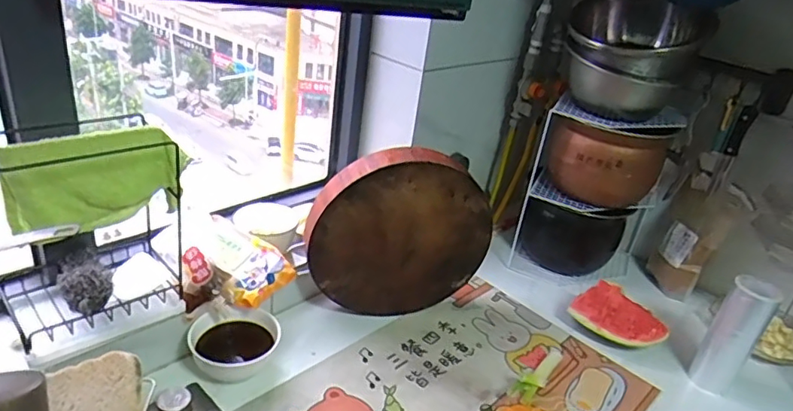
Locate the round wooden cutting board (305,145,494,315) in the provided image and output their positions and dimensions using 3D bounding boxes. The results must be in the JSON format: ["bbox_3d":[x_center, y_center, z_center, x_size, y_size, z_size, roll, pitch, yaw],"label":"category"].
[{"bbox_3d":[0.005,0.059,0.949,0.314,0.311,0.066,-3,30,-20],"label":"round wooden cutting board"}]

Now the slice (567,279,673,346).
[{"bbox_3d":[0.402,0.207,1.001,0.160,0.094,0.058,30,35,35],"label":"slice"}]

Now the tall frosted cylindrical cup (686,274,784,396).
[{"bbox_3d":[0.565,0.211,0.920,0.068,0.196,0.073,25,32,28],"label":"tall frosted cylindrical cup"}]

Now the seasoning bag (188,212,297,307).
[{"bbox_3d":[-0.261,0.082,0.888,0.165,0.070,0.103,26,33,30],"label":"seasoning bag"}]

